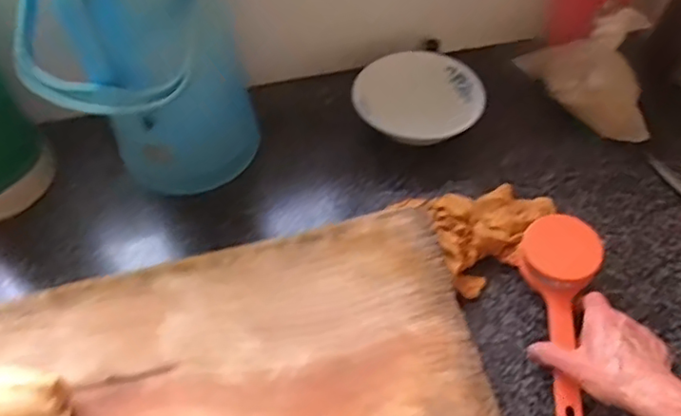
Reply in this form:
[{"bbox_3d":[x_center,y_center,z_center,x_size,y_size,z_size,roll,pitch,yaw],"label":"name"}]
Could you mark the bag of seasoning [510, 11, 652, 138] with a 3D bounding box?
[{"bbox_3d":[0.301,-0.166,0.708,0.055,0.119,0.186,-34,60,-21],"label":"bag of seasoning"}]

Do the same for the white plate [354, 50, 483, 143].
[{"bbox_3d":[0.098,-0.132,0.707,0.143,0.033,0.139,-36,61,-22],"label":"white plate"}]

